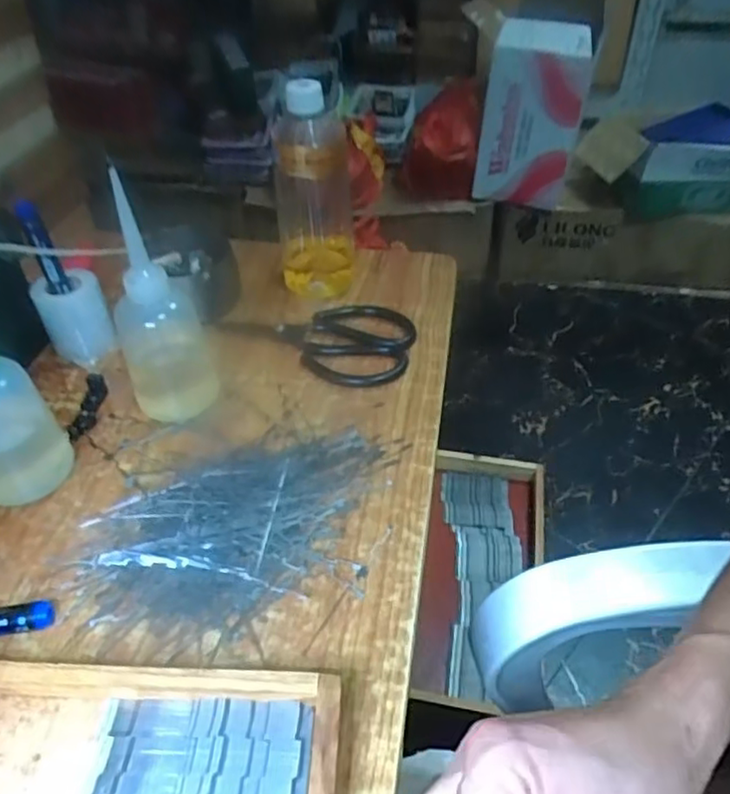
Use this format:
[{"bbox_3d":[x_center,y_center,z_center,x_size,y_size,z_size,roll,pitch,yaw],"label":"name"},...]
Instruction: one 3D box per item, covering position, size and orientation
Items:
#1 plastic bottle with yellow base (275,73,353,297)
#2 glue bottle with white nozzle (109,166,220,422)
[{"bbox_3d":[-0.047,-0.179,0.568,0.068,0.182,0.073,-3,42,-2],"label":"plastic bottle with yellow base"},{"bbox_3d":[-0.153,-0.063,0.467,0.063,0.164,0.060,-15,44,-14],"label":"glue bottle with white nozzle"}]

